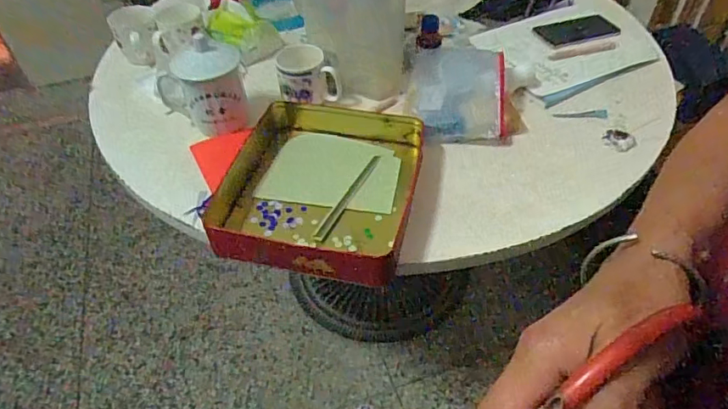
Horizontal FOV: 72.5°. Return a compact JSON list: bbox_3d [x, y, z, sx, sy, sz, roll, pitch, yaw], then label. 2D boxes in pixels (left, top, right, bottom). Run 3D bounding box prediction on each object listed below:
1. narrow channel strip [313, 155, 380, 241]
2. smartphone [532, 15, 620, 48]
[{"bbox_3d":[-0.020,-0.017,0.701,0.019,0.012,0.185,19,50,19],"label":"narrow channel strip"},{"bbox_3d":[0.435,-0.355,1.018,0.167,0.015,0.085,-15,48,-12],"label":"smartphone"}]

